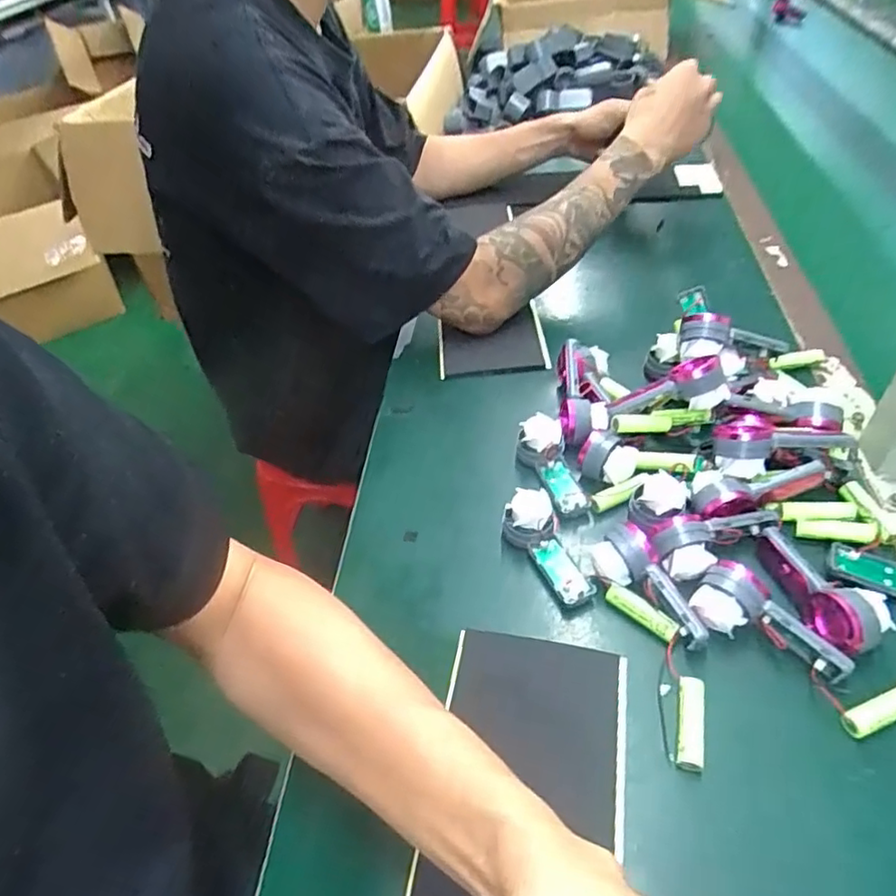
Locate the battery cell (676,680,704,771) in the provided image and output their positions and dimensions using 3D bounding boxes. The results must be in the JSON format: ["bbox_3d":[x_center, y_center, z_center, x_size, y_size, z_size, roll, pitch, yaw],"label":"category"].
[{"bbox_3d":[0.141,0.163,0.365,0.015,0.018,0.053,9,48,14],"label":"battery cell"}]

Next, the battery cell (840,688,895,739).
[{"bbox_3d":[0.253,0.151,0.359,0.053,0.011,0.014,-17,47,-10],"label":"battery cell"}]

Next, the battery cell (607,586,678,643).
[{"bbox_3d":[0.129,0.109,0.415,0.049,0.015,0.014,33,58,31],"label":"battery cell"}]

